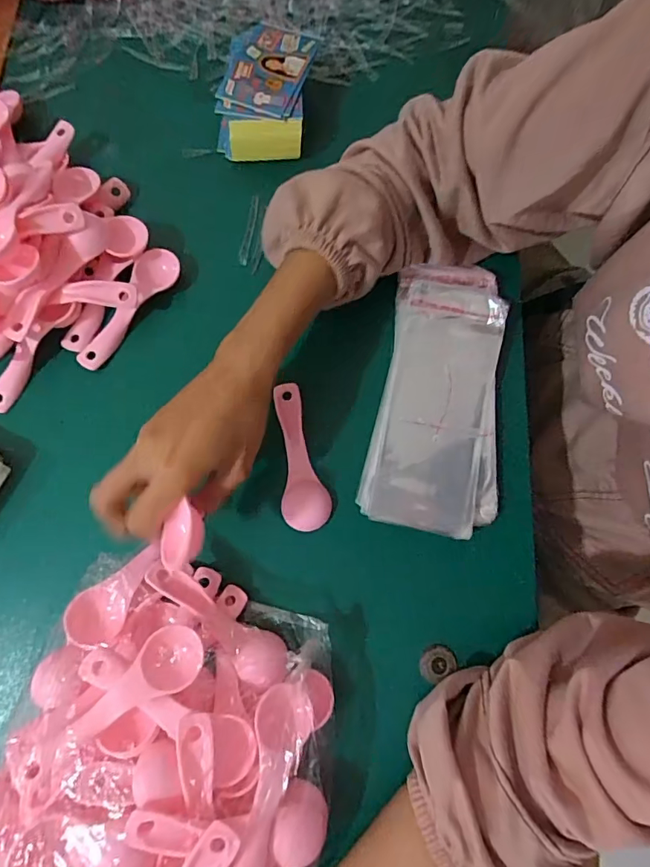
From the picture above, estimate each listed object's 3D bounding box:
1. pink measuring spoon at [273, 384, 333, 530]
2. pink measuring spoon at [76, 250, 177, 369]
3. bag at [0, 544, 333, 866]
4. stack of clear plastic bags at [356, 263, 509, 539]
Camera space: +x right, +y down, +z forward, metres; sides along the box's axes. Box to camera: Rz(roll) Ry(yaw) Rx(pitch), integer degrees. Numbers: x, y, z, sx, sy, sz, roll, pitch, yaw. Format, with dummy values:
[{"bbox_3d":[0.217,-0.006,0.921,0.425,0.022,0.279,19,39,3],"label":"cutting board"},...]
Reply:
[{"bbox_3d":[-0.019,0.017,0.361,0.034,0.020,0.112,-8,76,-3],"label":"pink measuring spoon"},{"bbox_3d":[-0.161,-0.102,0.379,0.030,0.022,0.114,35,77,7],"label":"pink measuring spoon"},{"bbox_3d":[-0.110,0.231,0.267,0.187,0.062,0.283,22,76,4],"label":"bag"},{"bbox_3d":[0.088,-0.030,0.349,0.091,0.011,0.201,11,78,4],"label":"stack of clear plastic bags"}]

